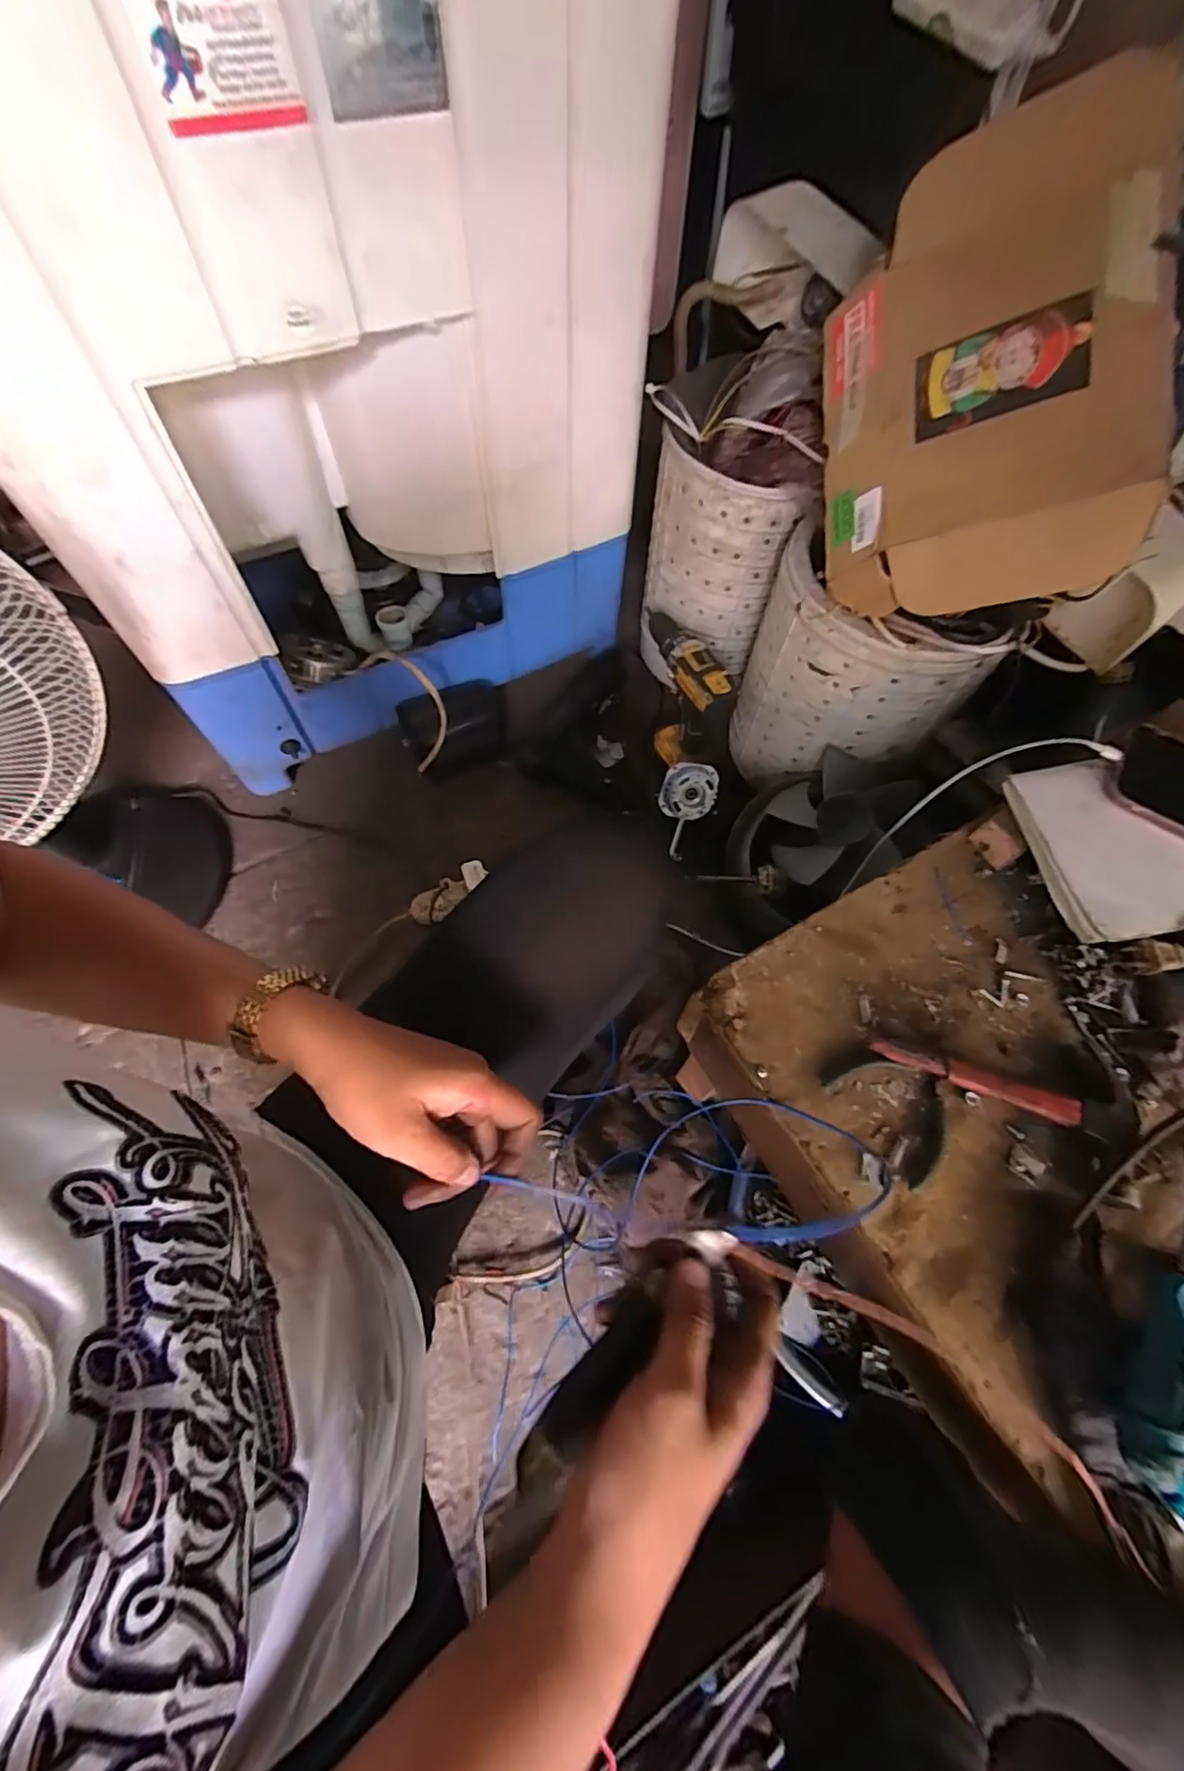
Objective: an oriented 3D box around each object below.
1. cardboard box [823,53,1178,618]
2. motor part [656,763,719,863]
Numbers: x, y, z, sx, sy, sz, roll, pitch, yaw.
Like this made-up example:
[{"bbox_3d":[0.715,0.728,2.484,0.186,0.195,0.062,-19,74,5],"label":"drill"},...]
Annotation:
[{"bbox_3d":[0.337,-0.448,0.522,0.257,0.056,0.383,1,97,38],"label":"cardboard box"},{"bbox_3d":[0.137,-0.112,0.860,0.079,0.032,0.135,14,100,22],"label":"motor part"}]

